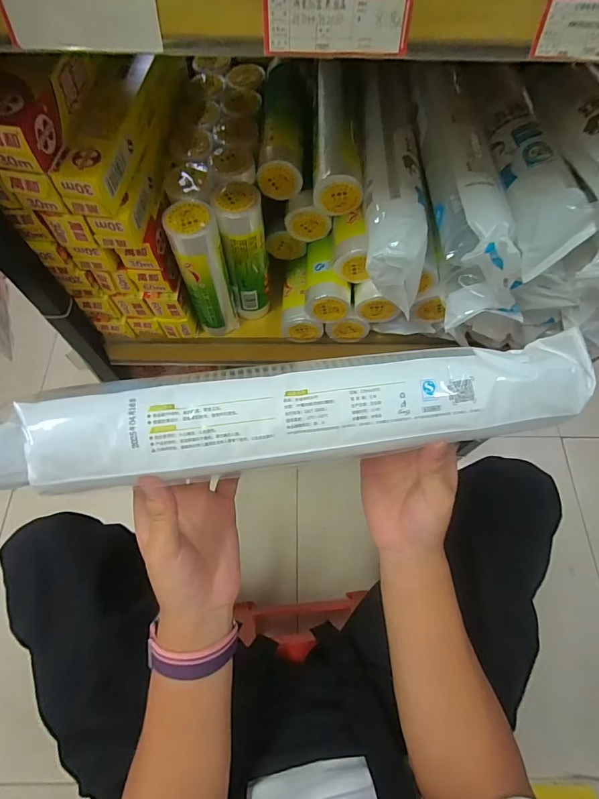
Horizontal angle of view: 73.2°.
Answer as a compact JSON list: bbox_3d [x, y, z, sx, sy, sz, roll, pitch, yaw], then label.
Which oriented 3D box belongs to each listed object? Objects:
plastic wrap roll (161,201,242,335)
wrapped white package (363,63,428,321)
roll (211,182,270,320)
[{"bbox_3d":[-0.125,-0.163,0.547,0.056,0.208,0.054,1,67,-1],"label":"plastic wrap roll"},{"bbox_3d":[0.111,-0.267,0.487,0.067,0.063,0.320,3,67,0],"label":"wrapped white package"},{"bbox_3d":[-0.073,-0.191,0.555,0.054,0.207,0.051,1,67,-1],"label":"roll"}]

